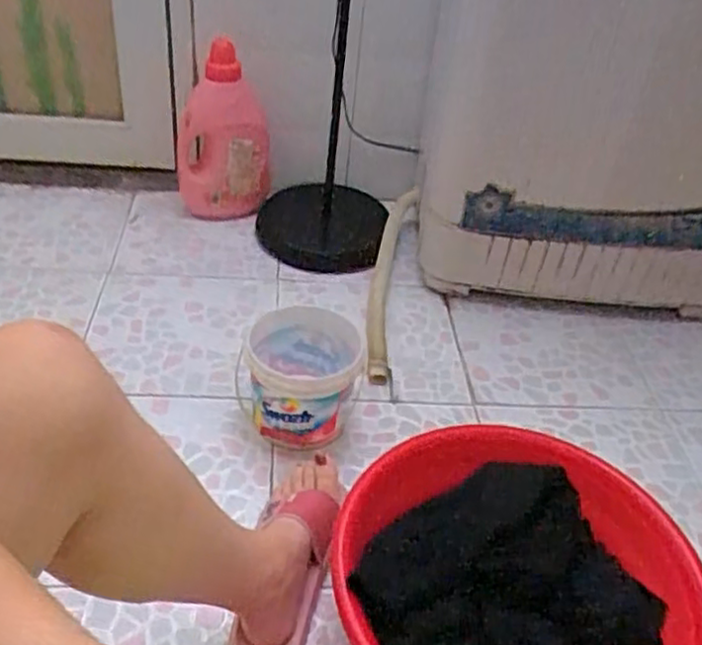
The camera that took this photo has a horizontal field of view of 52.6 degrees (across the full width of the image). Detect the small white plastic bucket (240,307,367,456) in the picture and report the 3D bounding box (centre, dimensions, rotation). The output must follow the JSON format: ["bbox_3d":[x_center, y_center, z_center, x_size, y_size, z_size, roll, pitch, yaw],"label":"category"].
[{"bbox_3d":[-0.069,0.073,0.951,0.157,0.128,0.135,11,39,3],"label":"small white plastic bucket"}]

